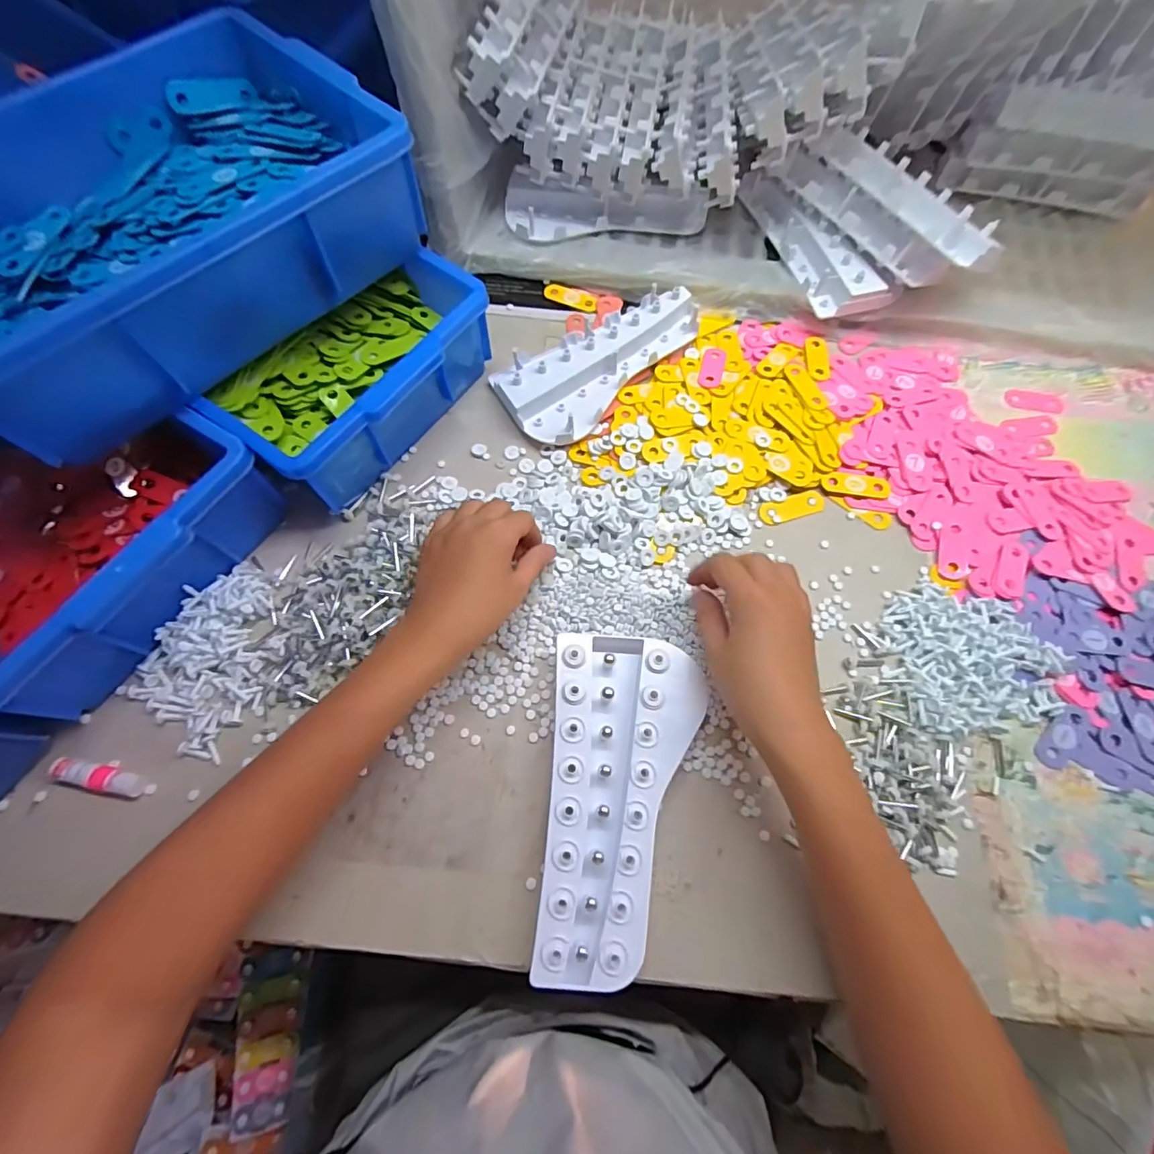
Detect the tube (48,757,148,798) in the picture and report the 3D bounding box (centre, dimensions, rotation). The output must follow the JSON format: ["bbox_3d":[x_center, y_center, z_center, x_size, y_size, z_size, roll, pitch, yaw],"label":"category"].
[{"bbox_3d":[-0.357,0.150,0.382,0.063,0.016,0.016,12,70,3],"label":"tube"}]

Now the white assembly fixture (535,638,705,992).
[{"bbox_3d":[0.034,0.159,0.378,0.109,0.040,0.224,4,70,0],"label":"white assembly fixture"}]

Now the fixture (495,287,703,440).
[{"bbox_3d":[0.022,-0.229,0.524,0.222,0.027,0.103,-43,76,-15],"label":"fixture"}]

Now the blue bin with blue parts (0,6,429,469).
[{"bbox_3d":[-0.344,-0.285,0.407,0.266,0.103,0.362,40,74,12],"label":"blue bin with blue parts"}]

